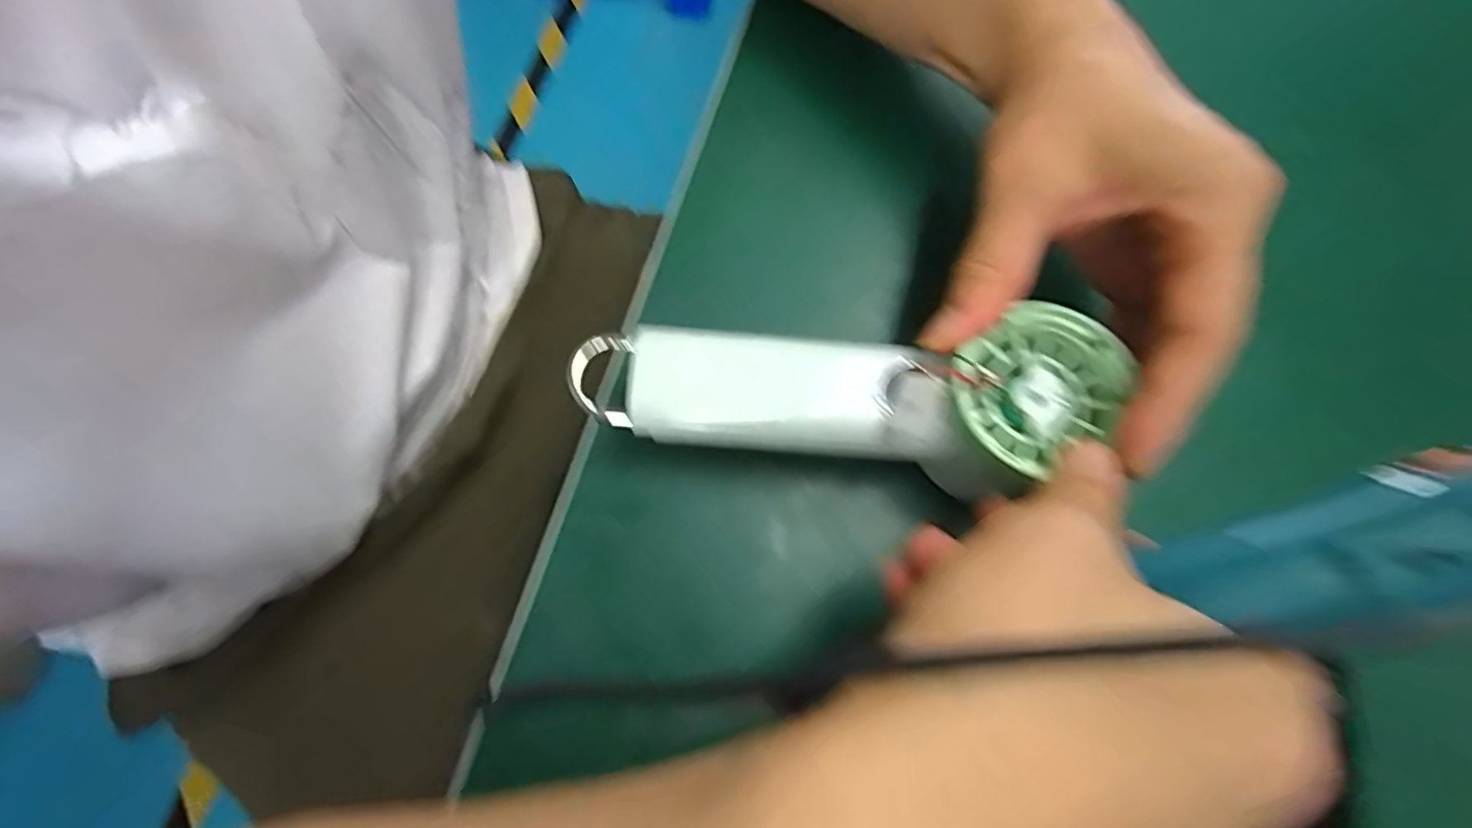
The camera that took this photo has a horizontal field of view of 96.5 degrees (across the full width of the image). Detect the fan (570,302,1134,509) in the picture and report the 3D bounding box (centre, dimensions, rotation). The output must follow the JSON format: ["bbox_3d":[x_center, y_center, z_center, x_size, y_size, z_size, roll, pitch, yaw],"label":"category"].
[{"bbox_3d":[0.038,-0.004,0.246,0.187,0.048,0.061,2,74,3],"label":"fan"}]

